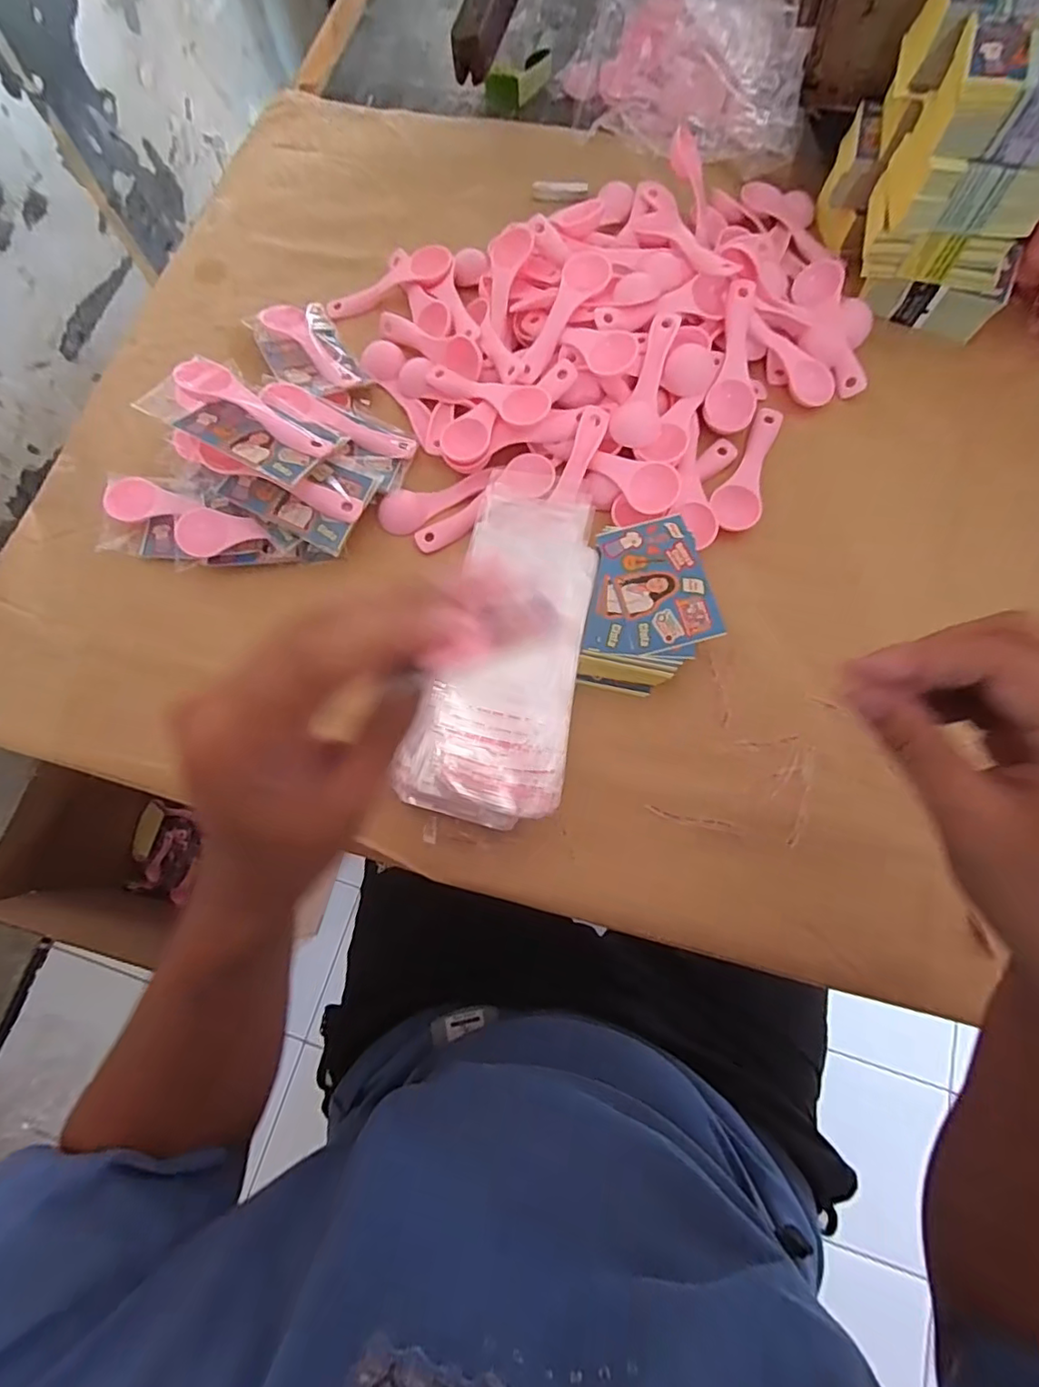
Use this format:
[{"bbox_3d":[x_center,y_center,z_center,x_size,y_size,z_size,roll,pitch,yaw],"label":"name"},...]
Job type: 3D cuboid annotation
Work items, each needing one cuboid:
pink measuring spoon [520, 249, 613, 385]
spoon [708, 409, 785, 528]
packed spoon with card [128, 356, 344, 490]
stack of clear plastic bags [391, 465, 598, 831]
[{"bbox_3d":[0.031,-0.280,0.421,0.034,0.015,0.115,29,89,9],"label":"pink measuring spoon"},{"bbox_3d":[0.171,-0.164,0.417,0.034,0.018,0.110,25,76,8],"label":"spoon"},{"bbox_3d":[-0.189,-0.185,0.389,0.120,0.024,0.057,26,75,-5],"label":"packed spoon with card"},{"bbox_3d":[-0.001,-0.040,0.377,0.095,0.034,0.245,13,74,5],"label":"stack of clear plastic bags"}]

